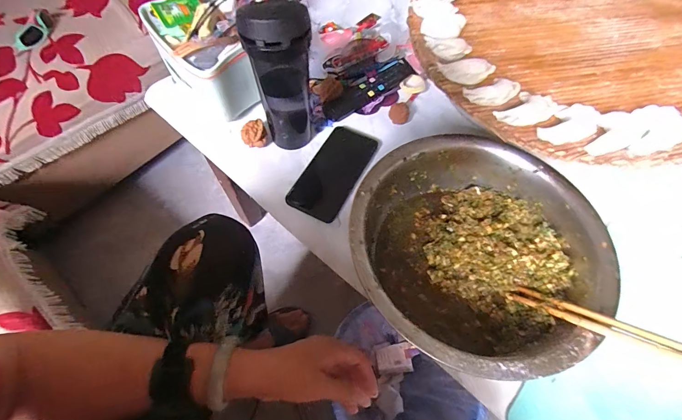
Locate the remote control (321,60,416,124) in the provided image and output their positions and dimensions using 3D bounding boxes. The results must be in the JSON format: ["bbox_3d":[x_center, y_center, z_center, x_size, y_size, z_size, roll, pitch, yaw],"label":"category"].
[{"bbox_3d":[0.046,-0.212,0.581,0.178,0.012,0.050,-34,67,-18],"label":"remote control"}]

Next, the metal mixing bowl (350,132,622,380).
[{"bbox_3d":[0.146,0.045,0.380,0.259,0.087,0.257,-2,61,-2],"label":"metal mixing bowl"}]

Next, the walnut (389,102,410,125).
[{"bbox_3d":[0.096,-0.156,0.541,0.032,0.025,0.028,11,61,5],"label":"walnut"}]

